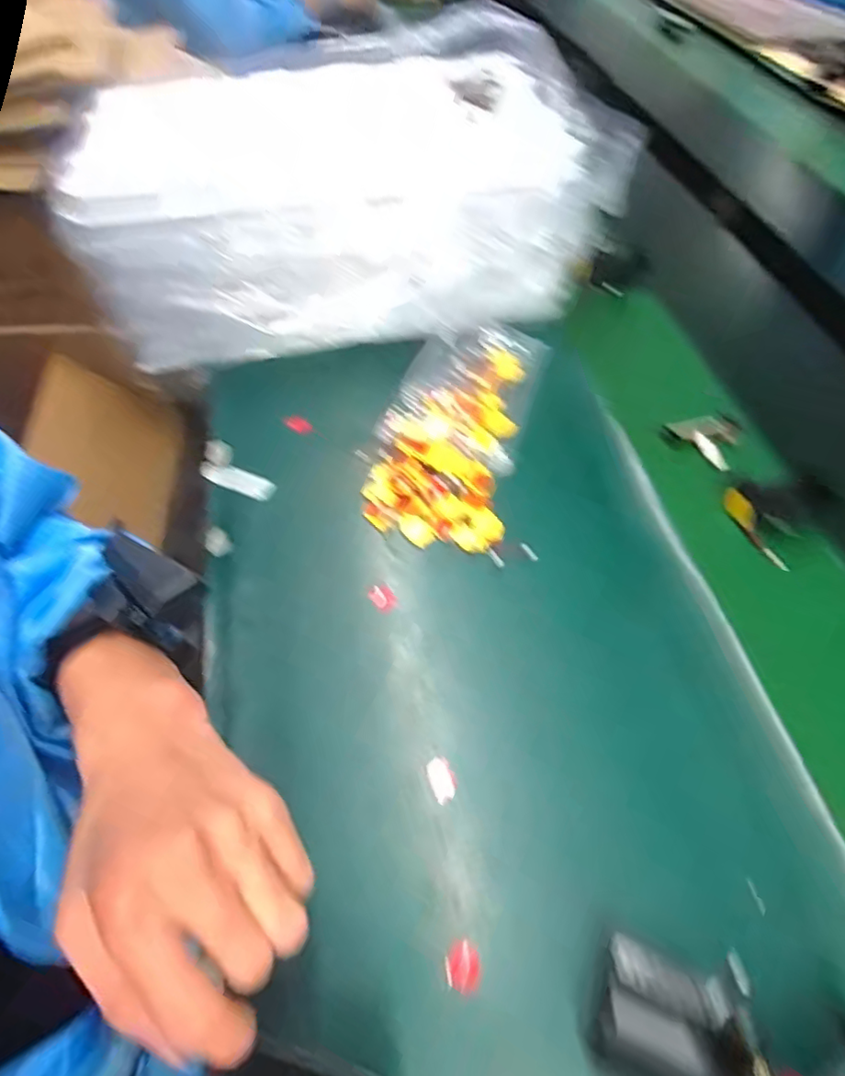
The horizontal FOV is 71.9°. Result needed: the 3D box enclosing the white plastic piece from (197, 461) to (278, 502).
[{"bbox_3d":[-0.160,-0.049,0.499,0.070,0.008,0.021,18,57,12],"label":"white plastic piece"}]

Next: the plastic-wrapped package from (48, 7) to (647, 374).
[{"bbox_3d":[-0.057,-0.357,0.605,0.536,0.158,0.299,-9,56,-7],"label":"plastic-wrapped package"}]

